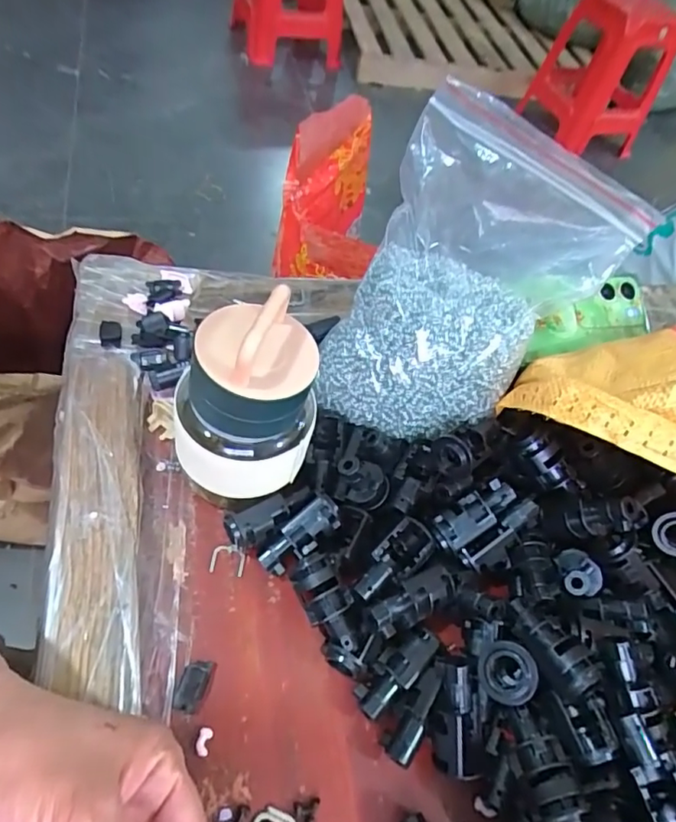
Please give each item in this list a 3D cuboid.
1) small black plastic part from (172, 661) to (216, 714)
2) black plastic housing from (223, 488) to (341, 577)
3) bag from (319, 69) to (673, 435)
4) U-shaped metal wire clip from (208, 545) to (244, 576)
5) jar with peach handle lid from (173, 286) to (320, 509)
[{"bbox_3d":[-0.073,0.139,0.271,0.015,0.004,0.024,16,53,0],"label":"small black plastic part"},{"bbox_3d":[-0.031,0.067,0.309,0.059,0.023,0.034,-18,61,-23],"label":"black plastic housing"},{"bbox_3d":[0.085,-0.082,0.326,0.131,0.144,0.177,36,56,14],"label":"bag"},{"bbox_3d":[-0.064,0.087,0.311,0.019,0.004,0.016,12,54,-4],"label":"U-shaped metal wire clip"},{"bbox_3d":[-0.043,-0.007,0.279,0.066,0.106,0.074,33,54,10],"label":"jar with peach handle lid"}]

